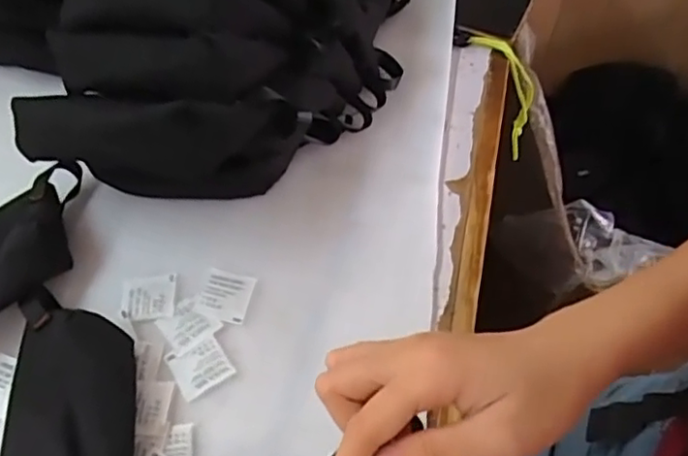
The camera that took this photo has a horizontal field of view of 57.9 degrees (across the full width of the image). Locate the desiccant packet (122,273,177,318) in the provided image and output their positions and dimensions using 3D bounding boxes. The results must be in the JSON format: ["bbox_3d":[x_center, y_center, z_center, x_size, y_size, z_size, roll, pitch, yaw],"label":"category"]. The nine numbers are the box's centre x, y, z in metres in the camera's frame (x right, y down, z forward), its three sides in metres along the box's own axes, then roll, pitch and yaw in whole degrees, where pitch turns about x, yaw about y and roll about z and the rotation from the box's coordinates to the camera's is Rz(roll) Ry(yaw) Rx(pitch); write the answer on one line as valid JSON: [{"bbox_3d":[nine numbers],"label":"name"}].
[{"bbox_3d":[-0.151,0.052,0.483,0.040,0.007,0.039,-5,58,-2],"label":"desiccant packet"}]

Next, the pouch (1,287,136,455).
[{"bbox_3d":[-0.184,0.134,0.408,0.098,0.052,0.215,-3,58,-1],"label":"pouch"}]

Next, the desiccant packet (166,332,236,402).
[{"bbox_3d":[-0.105,0.099,0.451,0.039,0.004,0.039,-29,62,-16],"label":"desiccant packet"}]

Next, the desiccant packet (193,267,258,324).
[{"bbox_3d":[-0.091,0.052,0.481,0.038,0.004,0.040,13,59,9],"label":"desiccant packet"}]

